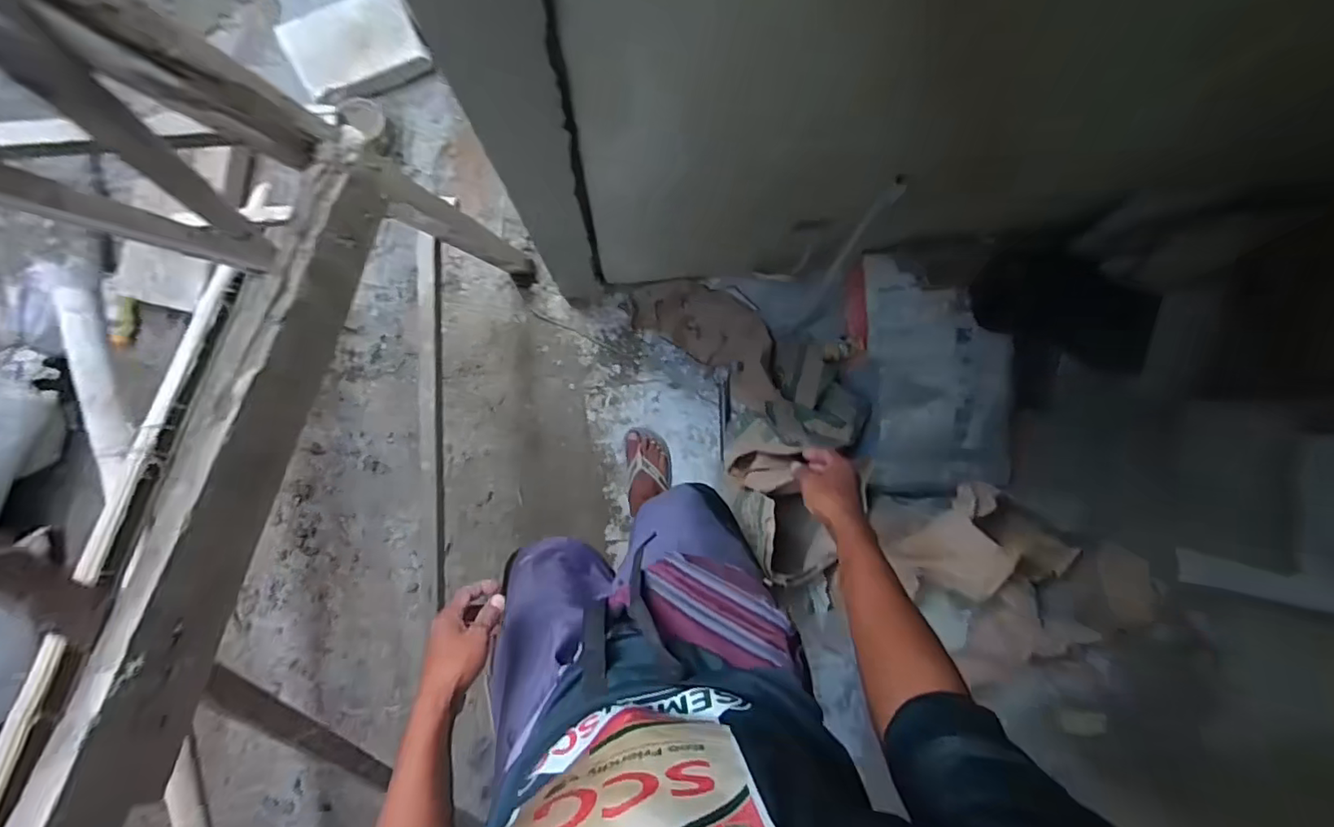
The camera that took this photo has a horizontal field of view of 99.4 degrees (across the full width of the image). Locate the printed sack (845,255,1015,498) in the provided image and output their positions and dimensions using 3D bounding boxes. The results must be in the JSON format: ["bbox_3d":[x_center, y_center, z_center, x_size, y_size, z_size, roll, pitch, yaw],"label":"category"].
[{"bbox_3d":[0.660,-0.093,1.409,0.389,0.143,0.587,-5,89,-4],"label":"printed sack"}]

